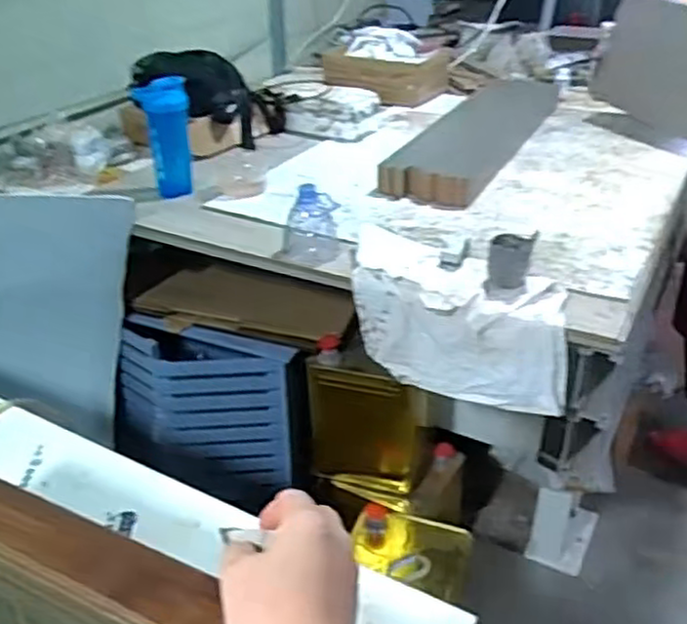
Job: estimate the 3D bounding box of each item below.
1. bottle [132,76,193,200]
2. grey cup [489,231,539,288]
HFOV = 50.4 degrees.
[{"bbox_3d":[-0.356,-0.354,1.472,0.099,0.219,0.066,-8,31,-10],"label":"bottle"},{"bbox_3d":[0.263,-0.078,1.145,0.071,0.073,0.068,8,32,15],"label":"grey cup"}]

